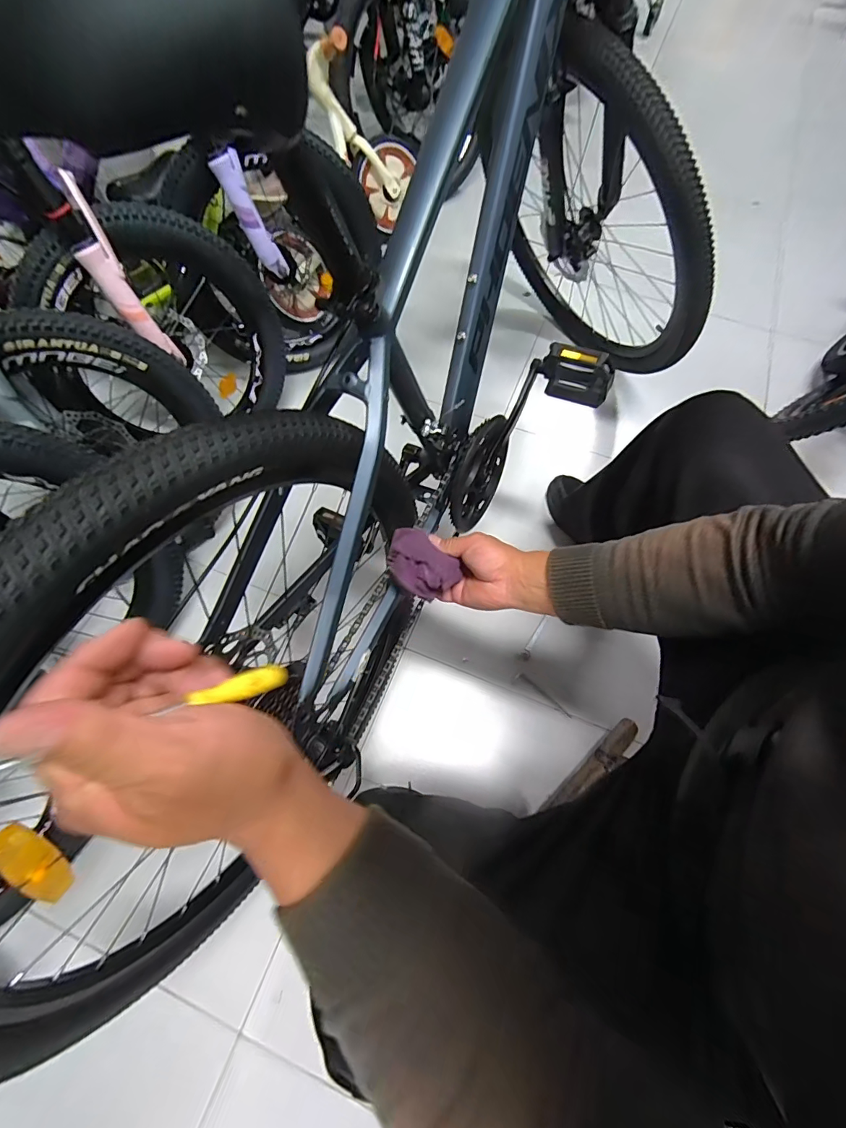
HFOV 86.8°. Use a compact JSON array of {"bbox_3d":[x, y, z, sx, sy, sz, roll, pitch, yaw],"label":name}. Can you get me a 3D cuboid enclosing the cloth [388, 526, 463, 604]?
[{"bbox_3d":[-0.006,-0.001,0.534,0.063,0.031,0.087,-41,72,-18],"label":"cloth"}]

